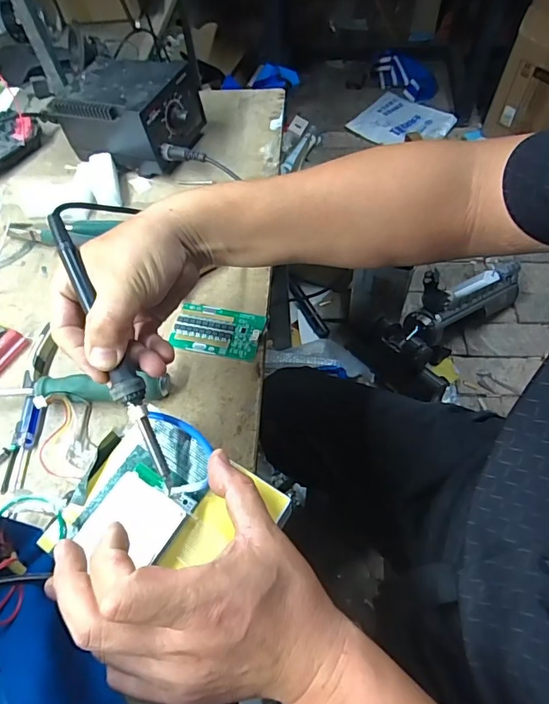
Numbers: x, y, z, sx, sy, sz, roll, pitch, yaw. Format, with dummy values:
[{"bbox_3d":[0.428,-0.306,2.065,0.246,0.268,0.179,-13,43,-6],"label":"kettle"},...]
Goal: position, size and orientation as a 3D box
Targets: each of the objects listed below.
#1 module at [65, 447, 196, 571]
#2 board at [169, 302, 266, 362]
[{"bbox_3d":[-0.093,0.107,0.309,0.065,0.014,0.066,29,65,17],"label":"module"},{"bbox_3d":[-0.057,-0.022,0.456,0.087,0.005,0.054,12,61,9],"label":"board"}]

